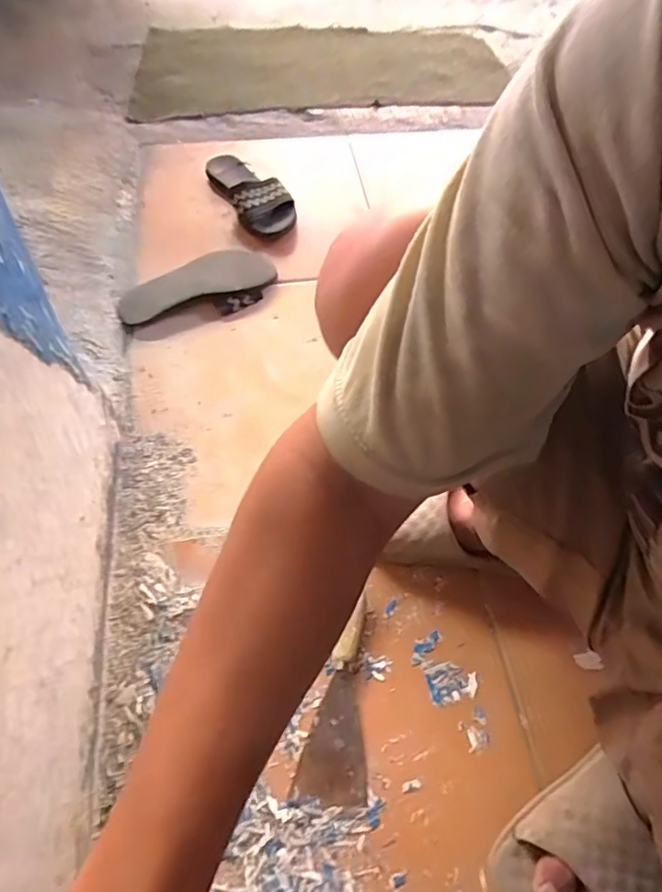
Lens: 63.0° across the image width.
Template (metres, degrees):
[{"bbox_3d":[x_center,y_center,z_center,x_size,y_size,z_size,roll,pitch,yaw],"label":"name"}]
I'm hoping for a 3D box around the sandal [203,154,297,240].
[{"bbox_3d":[-0.141,-0.437,0.923,0.099,0.054,0.239,-25,64,-16],"label":"sandal"}]

